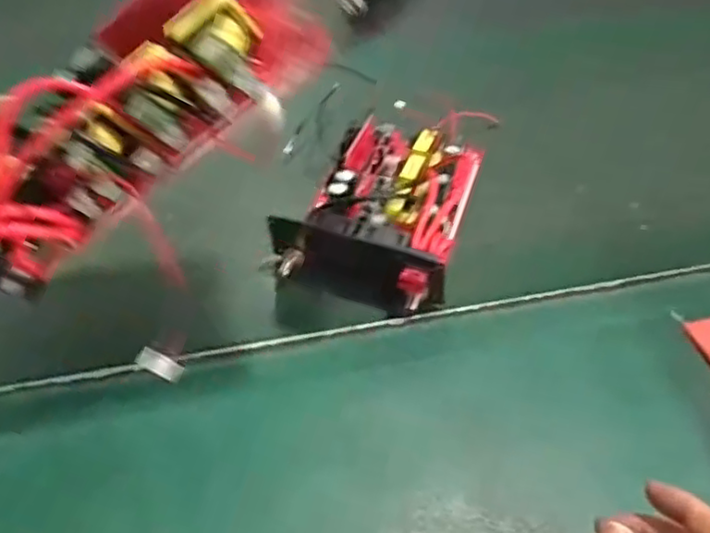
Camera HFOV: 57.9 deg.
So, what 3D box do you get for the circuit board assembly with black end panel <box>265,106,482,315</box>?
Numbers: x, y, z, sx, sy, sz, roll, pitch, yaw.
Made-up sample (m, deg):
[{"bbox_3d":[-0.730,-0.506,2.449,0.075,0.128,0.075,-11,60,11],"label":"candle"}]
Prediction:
[{"bbox_3d":[0.031,-0.061,0.549,0.135,0.055,0.213,17,49,12],"label":"circuit board assembly with black end panel"}]

